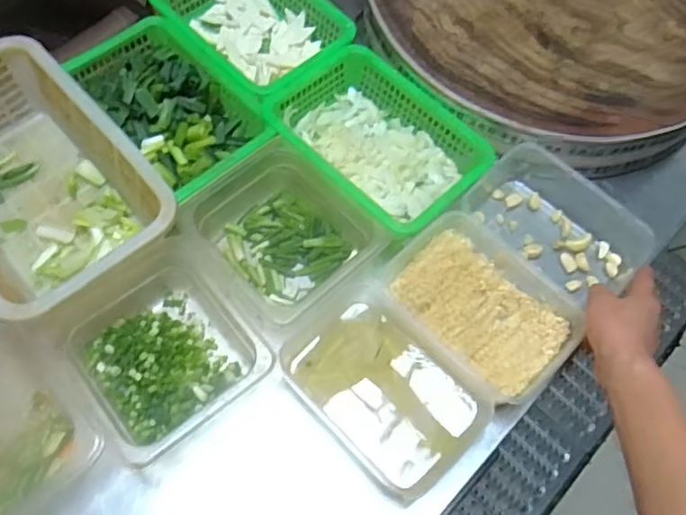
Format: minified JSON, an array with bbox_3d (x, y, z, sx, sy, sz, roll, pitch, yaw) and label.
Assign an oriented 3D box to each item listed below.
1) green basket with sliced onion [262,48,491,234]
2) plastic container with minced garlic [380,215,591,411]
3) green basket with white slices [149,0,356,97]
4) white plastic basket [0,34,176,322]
[{"bbox_3d":[0.037,-0.117,0.681,0.224,0.067,0.158,38,68,14],"label":"green basket with sliced onion"},{"bbox_3d":[0.139,0.048,0.613,0.143,0.048,0.181,-40,73,-19],"label":"plastic container with minced garlic"},{"bbox_3d":[-0.109,-0.277,0.740,0.215,0.055,0.150,42,69,16],"label":"green basket with white slices"},{"bbox_3d":[-0.308,-0.068,0.611,0.185,0.100,0.291,-37,72,-18],"label":"white plastic basket"}]

